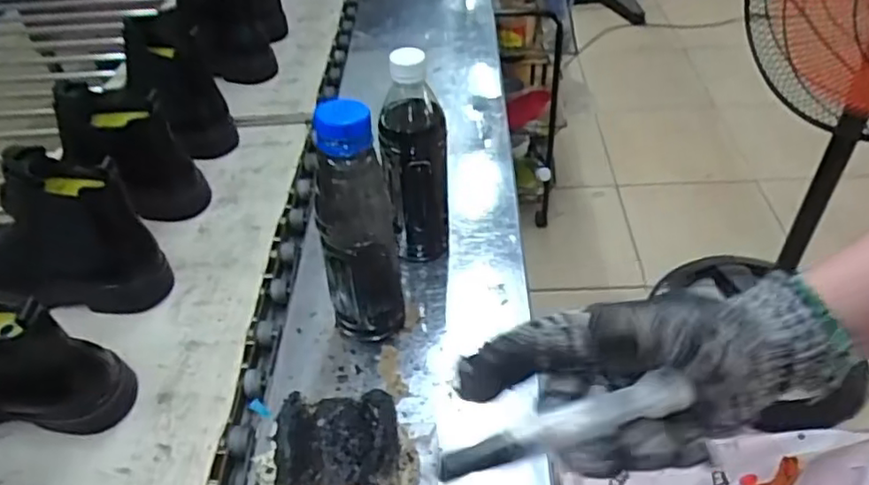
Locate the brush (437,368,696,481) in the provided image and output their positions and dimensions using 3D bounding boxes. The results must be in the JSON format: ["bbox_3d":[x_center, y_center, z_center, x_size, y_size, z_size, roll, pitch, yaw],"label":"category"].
[{"bbox_3d":[0.057,0.083,0.290,0.114,0.014,0.013,-15,43,-9],"label":"brush"}]

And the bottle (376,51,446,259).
[{"bbox_3d":[-0.018,-0.068,0.611,0.059,0.232,0.062,-2,45,-1],"label":"bottle"}]

